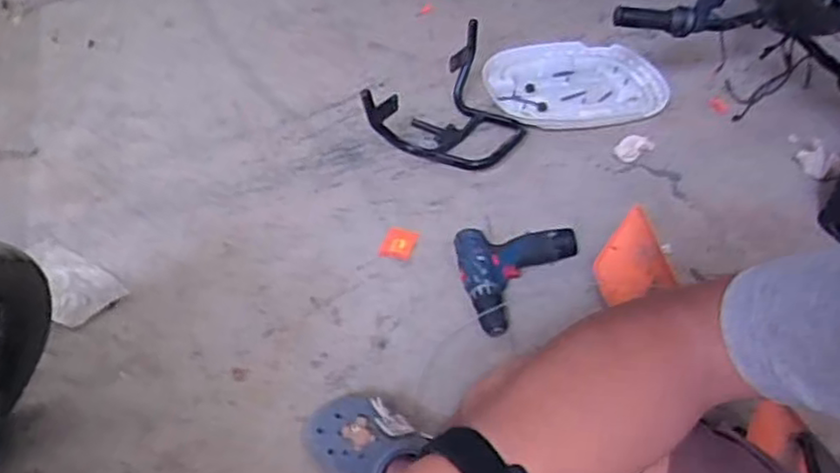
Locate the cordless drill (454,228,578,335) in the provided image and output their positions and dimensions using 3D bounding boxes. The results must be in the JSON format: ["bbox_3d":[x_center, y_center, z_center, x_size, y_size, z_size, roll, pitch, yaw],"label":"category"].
[{"bbox_3d":[0.161,0.064,1.063,0.195,0.055,0.175,-4,45,-7],"label":"cordless drill"}]

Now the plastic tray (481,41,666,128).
[{"bbox_3d":[0.331,-0.314,1.453,0.370,0.045,0.272,-14,47,-16],"label":"plastic tray"}]

